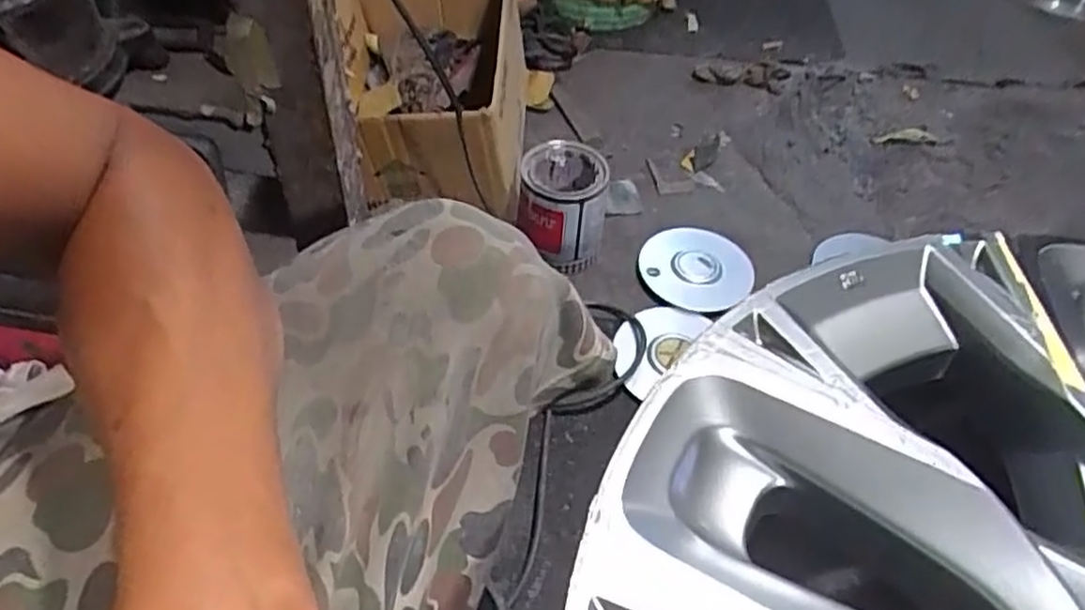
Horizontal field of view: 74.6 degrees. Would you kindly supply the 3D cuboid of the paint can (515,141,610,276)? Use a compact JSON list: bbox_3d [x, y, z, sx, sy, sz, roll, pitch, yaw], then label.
[{"bbox_3d":[0.024,-0.121,0.885,0.103,0.132,0.109,3,49,1],"label":"paint can"}]

